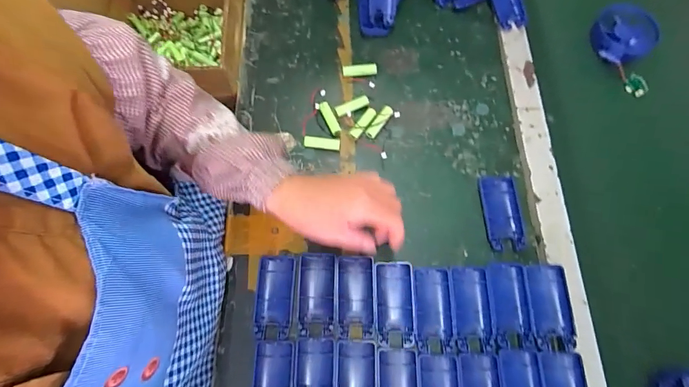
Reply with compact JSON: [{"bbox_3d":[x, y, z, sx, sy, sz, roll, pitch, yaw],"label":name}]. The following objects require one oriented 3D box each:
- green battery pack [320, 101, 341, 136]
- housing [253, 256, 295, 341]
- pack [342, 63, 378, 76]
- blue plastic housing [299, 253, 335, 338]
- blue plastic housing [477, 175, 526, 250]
[{"bbox_3d":[-0.020,-0.106,0.514,0.012,0.010,0.053,-25,73,-7],"label":"green battery pack"},{"bbox_3d":[-0.084,0.124,0.435,0.044,0.013,0.095,2,72,2],"label":"housing"},{"bbox_3d":[0.022,-0.183,0.536,0.051,0.013,0.014,1,72,1],"label":"pack"},{"bbox_3d":[-0.033,0.121,0.434,0.043,0.012,0.096,0,72,1],"label":"blue plastic housing"},{"bbox_3d":[0.201,0.024,0.464,0.044,0.012,0.097,-1,72,1],"label":"blue plastic housing"}]

